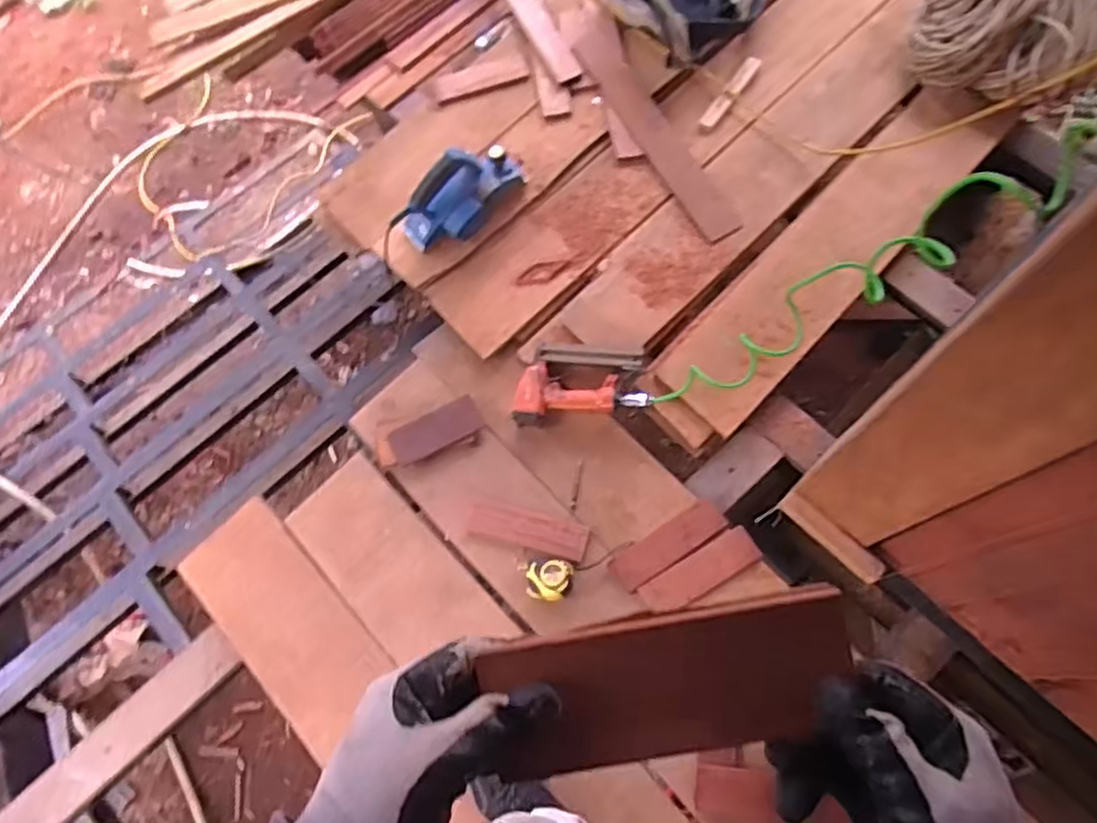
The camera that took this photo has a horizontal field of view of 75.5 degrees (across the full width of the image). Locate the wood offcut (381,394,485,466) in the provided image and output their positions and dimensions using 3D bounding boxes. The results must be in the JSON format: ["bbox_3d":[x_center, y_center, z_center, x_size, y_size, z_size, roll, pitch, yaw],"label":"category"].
[{"bbox_3d":[-0.226,0.043,1.351,0.202,0.036,0.071,-25,70,-5],"label":"wood offcut"}]

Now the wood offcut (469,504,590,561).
[{"bbox_3d":[-0.038,0.217,1.288,0.218,0.028,0.067,12,71,8],"label":"wood offcut"}]

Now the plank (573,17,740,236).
[{"bbox_3d":[0.223,-0.620,1.544,0.087,0.018,0.616,-26,74,-4],"label":"plank"}]

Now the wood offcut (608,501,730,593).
[{"bbox_3d":[0.213,0.238,1.265,0.213,0.012,0.069,-35,80,0],"label":"wood offcut"}]

